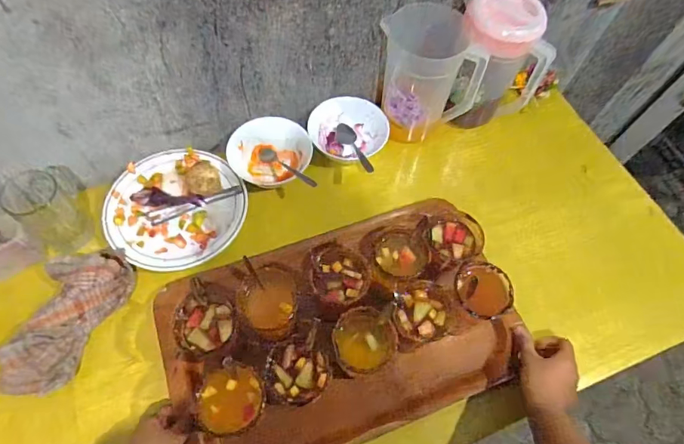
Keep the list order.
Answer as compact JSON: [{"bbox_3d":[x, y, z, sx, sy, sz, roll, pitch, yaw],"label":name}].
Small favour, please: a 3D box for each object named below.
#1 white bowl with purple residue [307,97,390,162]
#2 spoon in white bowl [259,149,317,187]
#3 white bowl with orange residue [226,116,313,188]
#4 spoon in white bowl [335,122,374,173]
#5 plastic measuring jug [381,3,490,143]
[{"bbox_3d":[0.009,-0.183,0.836,0.136,0.057,0.149,2,64,-3],"label":"white bowl with purple residue"},{"bbox_3d":[-0.097,-0.093,0.754,0.026,0.022,0.170,-34,40,-18],"label":"spoon in white bowl"},{"bbox_3d":[-0.128,-0.126,0.787,0.138,0.046,0.131,2,64,-3],"label":"white bowl with orange residue"},{"bbox_3d":[0.021,-0.137,0.787,0.037,0.032,0.174,-10,33,-9],"label":"spoon in white bowl"},{"bbox_3d":[0.148,-0.255,0.764,0.145,0.205,0.112,-11,65,-9],"label":"plastic measuring jug"}]

